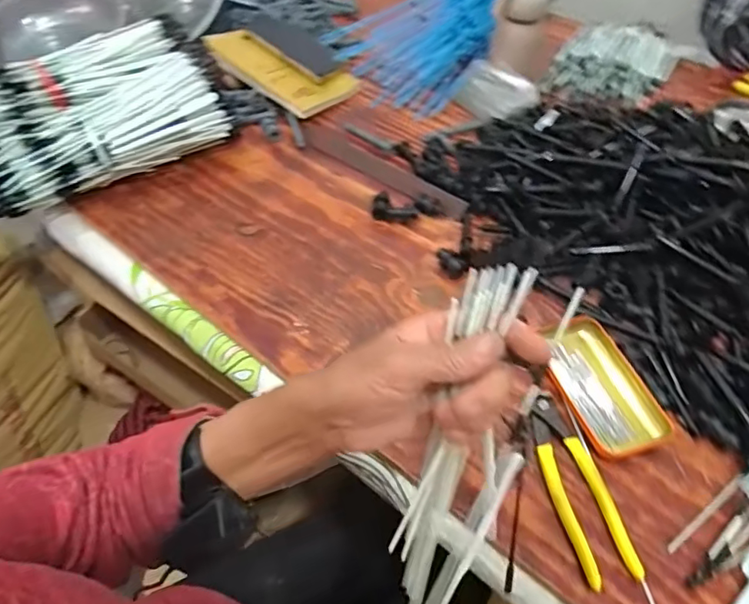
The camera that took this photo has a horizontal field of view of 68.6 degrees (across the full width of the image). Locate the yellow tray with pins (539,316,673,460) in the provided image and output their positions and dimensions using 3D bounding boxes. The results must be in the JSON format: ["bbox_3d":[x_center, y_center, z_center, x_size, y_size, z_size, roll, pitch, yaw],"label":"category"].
[{"bbox_3d":[0.219,0.076,0.527,0.074,0.015,0.144,-13,53,-12],"label":"yellow tray with pins"}]

